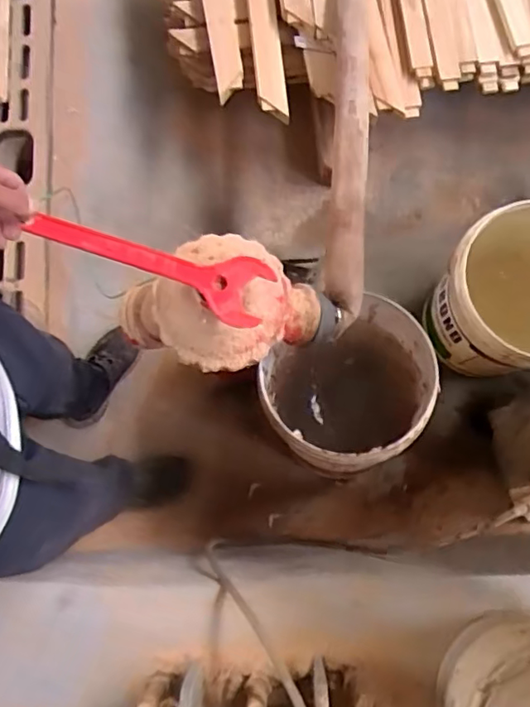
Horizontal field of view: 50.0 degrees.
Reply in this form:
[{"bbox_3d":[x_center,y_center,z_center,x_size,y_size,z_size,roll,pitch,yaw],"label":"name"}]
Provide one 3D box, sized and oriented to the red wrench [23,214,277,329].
[{"bbox_3d":[-0.159,-0.124,0.774,0.332,0.020,0.091,18,80,3],"label":"red wrench"}]

